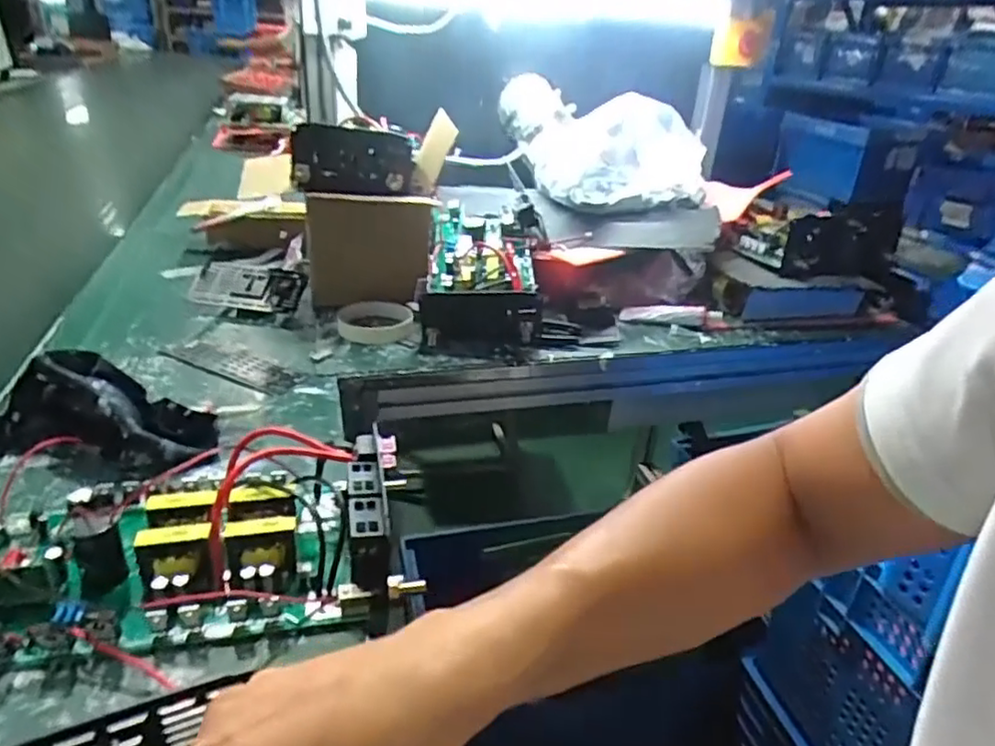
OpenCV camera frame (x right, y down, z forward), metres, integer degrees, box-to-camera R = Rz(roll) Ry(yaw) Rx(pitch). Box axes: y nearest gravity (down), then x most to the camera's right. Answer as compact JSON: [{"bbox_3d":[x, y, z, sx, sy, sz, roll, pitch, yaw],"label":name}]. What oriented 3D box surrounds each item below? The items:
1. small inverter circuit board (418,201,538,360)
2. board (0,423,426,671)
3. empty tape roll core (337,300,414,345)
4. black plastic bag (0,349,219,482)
[{"bbox_3d":[-0.024,-0.131,0.796,0.125,0.077,0.260,1,43,-6],"label":"small inverter circuit board"},{"bbox_3d":[-0.201,0.094,0.409,0.282,0.058,0.150,-4,29,-15],"label":"board"},{"bbox_3d":[-0.137,-0.055,0.742,0.084,0.021,0.090,-1,28,-11],"label":"empty tape roll core"},{"bbox_3d":[-0.333,0.029,0.509,0.211,0.067,0.077,4,28,0],"label":"black plastic bag"}]

